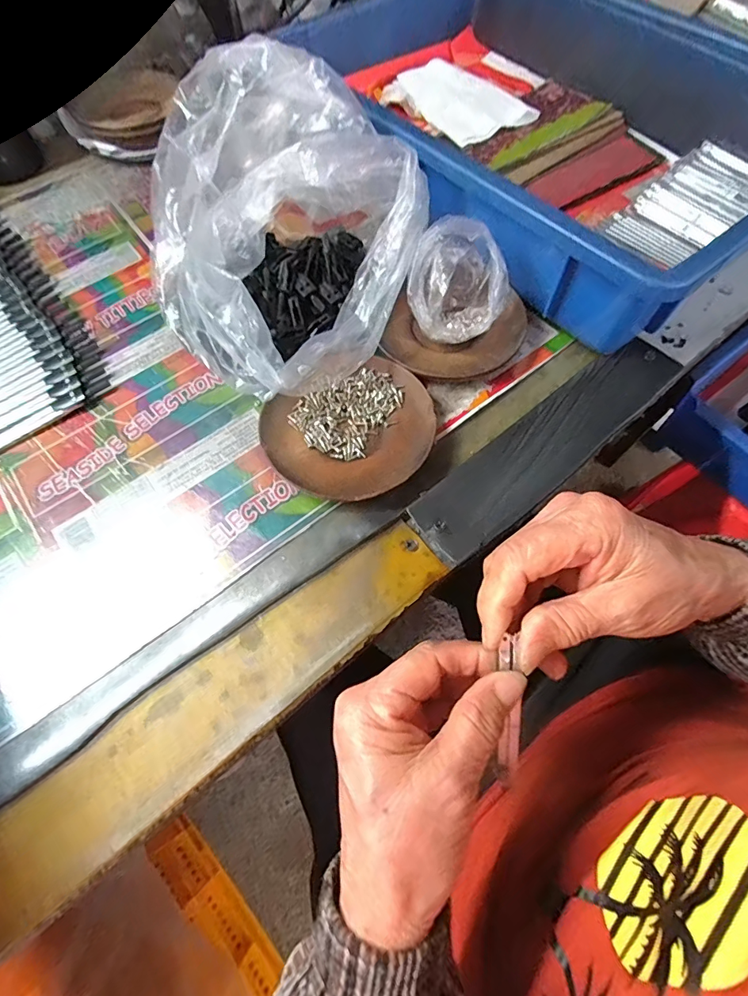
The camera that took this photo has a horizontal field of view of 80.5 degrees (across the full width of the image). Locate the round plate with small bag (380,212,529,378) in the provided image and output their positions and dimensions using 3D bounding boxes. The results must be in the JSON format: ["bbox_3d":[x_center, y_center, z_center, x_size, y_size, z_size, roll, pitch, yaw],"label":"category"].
[{"bbox_3d":[0.062,-0.143,0.316,0.099,0.066,0.096,0,67,1],"label":"round plate with small bag"}]

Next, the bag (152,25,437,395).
[{"bbox_3d":[-0.078,-0.205,0.320,0.245,0.113,0.195,42,74,17],"label":"bag"}]

